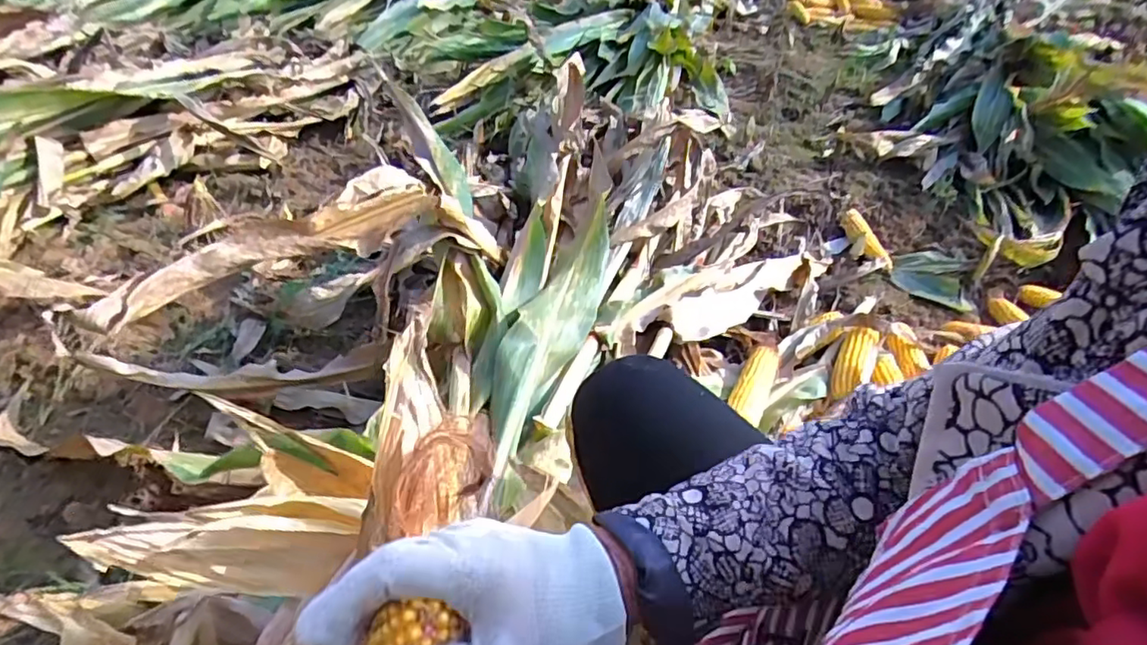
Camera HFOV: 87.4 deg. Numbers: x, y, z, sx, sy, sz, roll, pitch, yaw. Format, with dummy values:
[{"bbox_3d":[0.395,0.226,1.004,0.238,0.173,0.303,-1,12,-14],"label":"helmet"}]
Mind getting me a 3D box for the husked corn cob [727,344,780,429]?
[{"bbox_3d":[0.297,0.097,0.982,0.053,0.061,0.170,21,43,18],"label":"husked corn cob"}]

